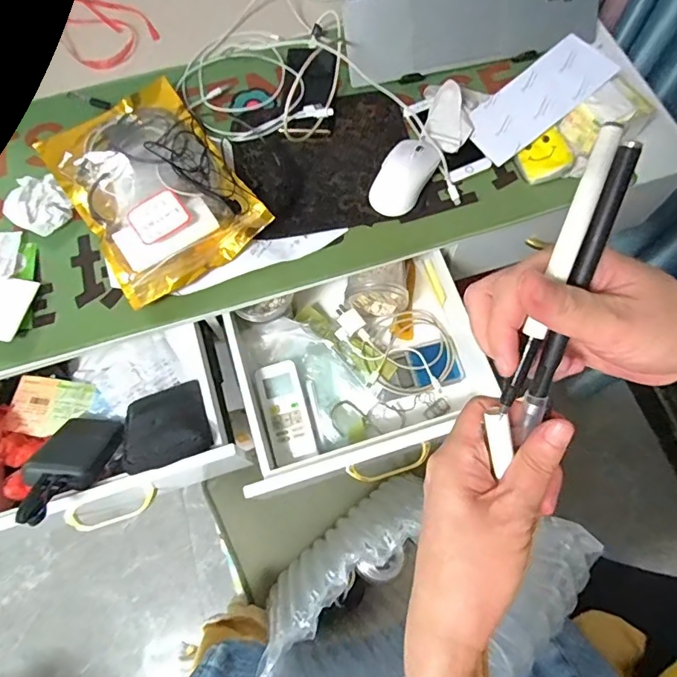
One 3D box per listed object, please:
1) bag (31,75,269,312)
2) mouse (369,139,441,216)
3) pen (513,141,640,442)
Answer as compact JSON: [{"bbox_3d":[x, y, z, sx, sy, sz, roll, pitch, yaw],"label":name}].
[{"bbox_3d":[-0.239,-0.200,0.621,0.194,0.042,0.298,-34,72,-10],"label":"bag"},{"bbox_3d":[0.082,-0.204,0.614,0.057,0.028,0.106,30,73,12],"label":"mouse"},{"bbox_3d":[0.103,-0.012,0.218,0.011,0.008,0.142,14,113,7],"label":"pen"}]

